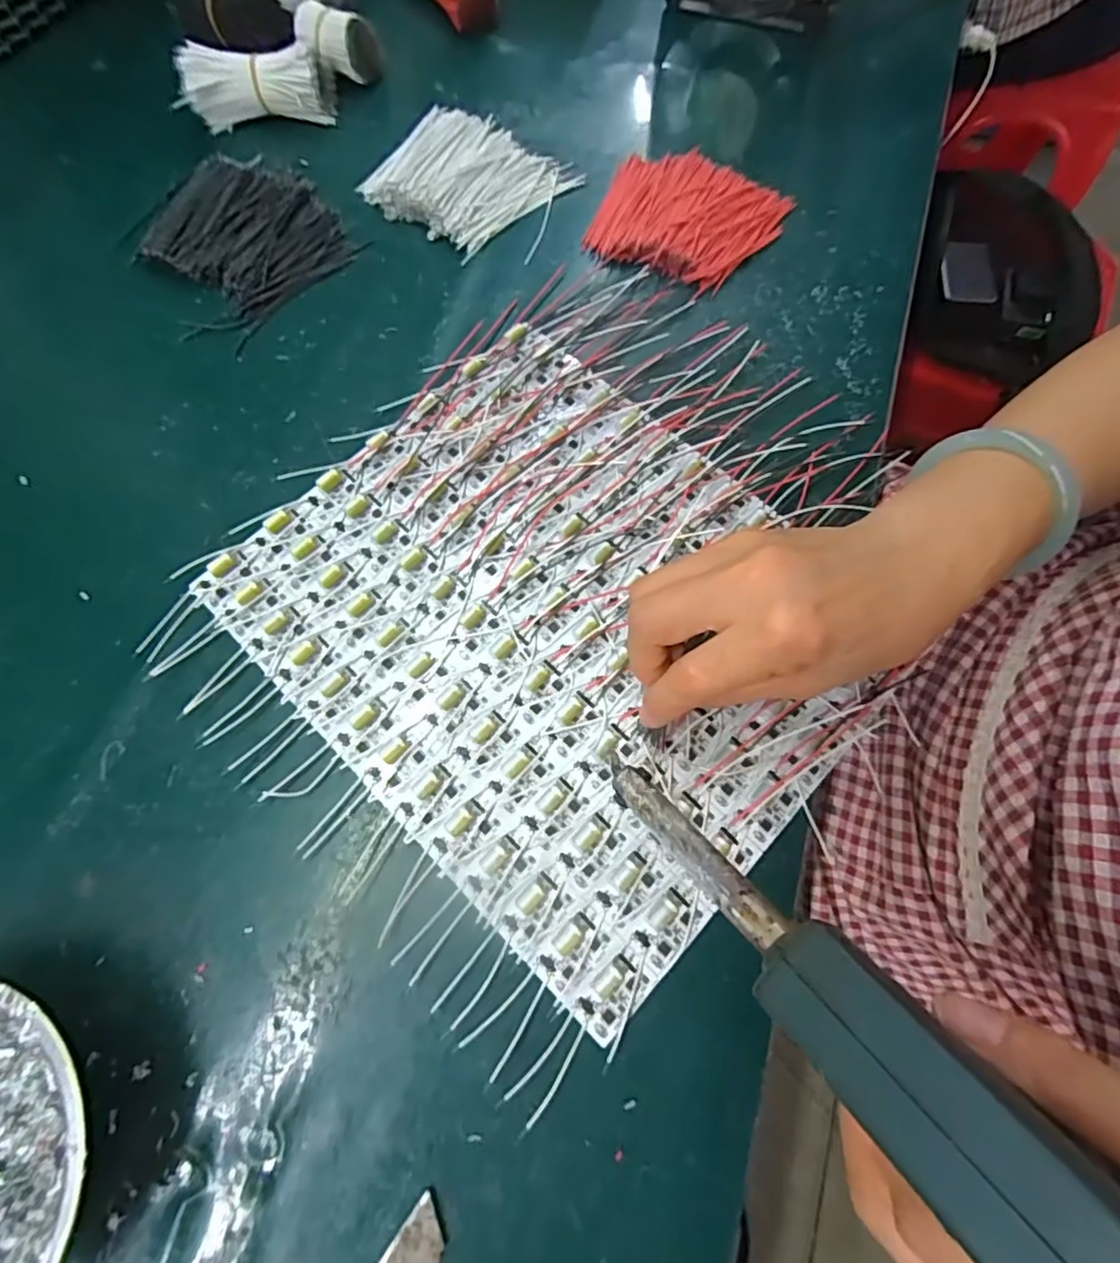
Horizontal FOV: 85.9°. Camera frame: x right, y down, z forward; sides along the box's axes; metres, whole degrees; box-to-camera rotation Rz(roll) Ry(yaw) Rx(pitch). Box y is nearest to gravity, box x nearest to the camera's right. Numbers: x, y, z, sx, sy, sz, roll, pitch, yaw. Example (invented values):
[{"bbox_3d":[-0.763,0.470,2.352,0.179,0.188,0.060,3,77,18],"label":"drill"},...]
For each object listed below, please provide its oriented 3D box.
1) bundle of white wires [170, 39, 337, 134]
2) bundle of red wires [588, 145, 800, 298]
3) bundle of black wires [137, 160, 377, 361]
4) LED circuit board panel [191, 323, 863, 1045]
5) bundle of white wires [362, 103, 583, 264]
[{"bbox_3d":[-0.201,-0.361,0.398,0.093,0.035,0.032,-8,72,-3],"label":"bundle of white wires"},{"bbox_3d":[0.080,-0.262,0.380,0.109,0.015,0.096,26,74,7],"label":"bundle of red wires"},{"bbox_3d":[-0.199,-0.246,0.373,0.113,0.019,0.116,39,76,11],"label":"bundle of black wires"},{"bbox_3d":[-0.004,-0.009,0.299,0.281,0.009,0.235,43,76,12],"label":"LED circuit board panel"},{"bbox_3d":[-0.058,-0.296,0.392,0.120,0.016,0.098,28,74,8],"label":"bundle of white wires"}]

